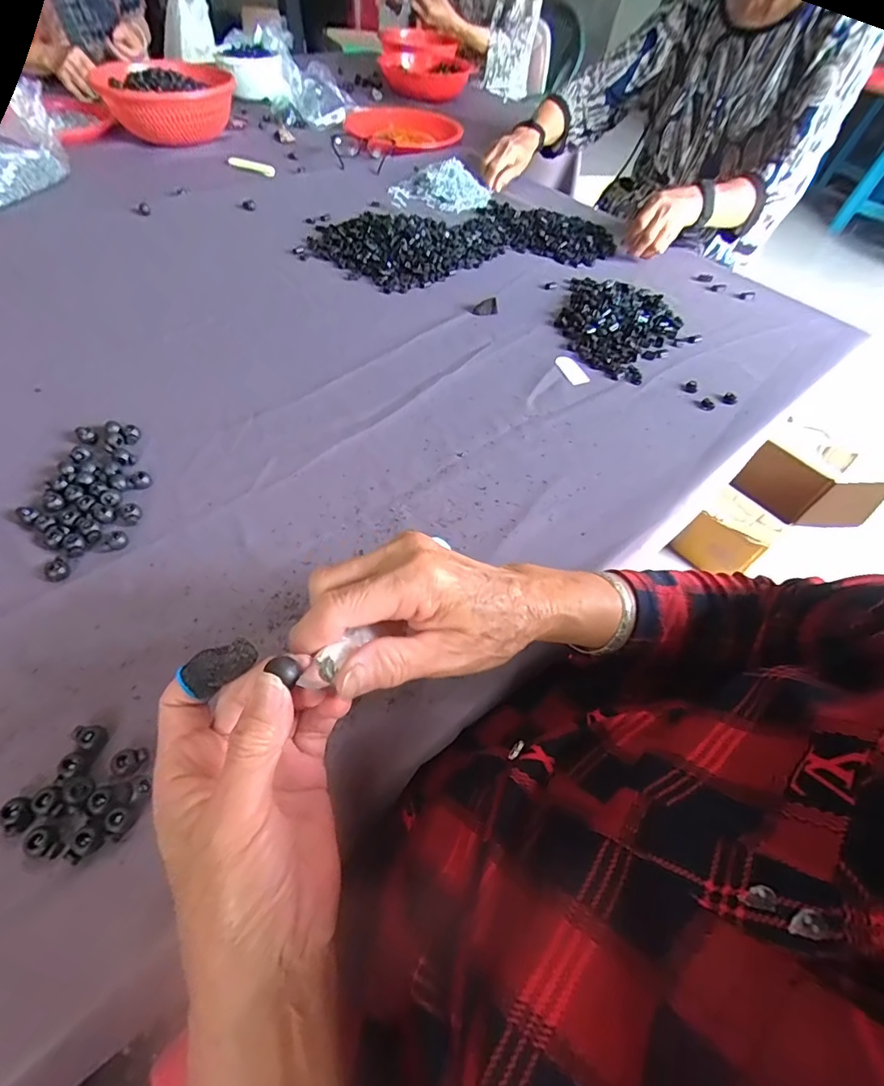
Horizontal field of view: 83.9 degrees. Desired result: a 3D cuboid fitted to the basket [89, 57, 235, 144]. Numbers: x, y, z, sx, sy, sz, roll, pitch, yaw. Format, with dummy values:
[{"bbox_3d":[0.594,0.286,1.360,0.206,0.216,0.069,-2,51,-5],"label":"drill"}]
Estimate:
[{"bbox_3d":[-0.549,-0.889,0.990,0.253,0.084,0.194,-20,57,-19],"label":"basket"}]

